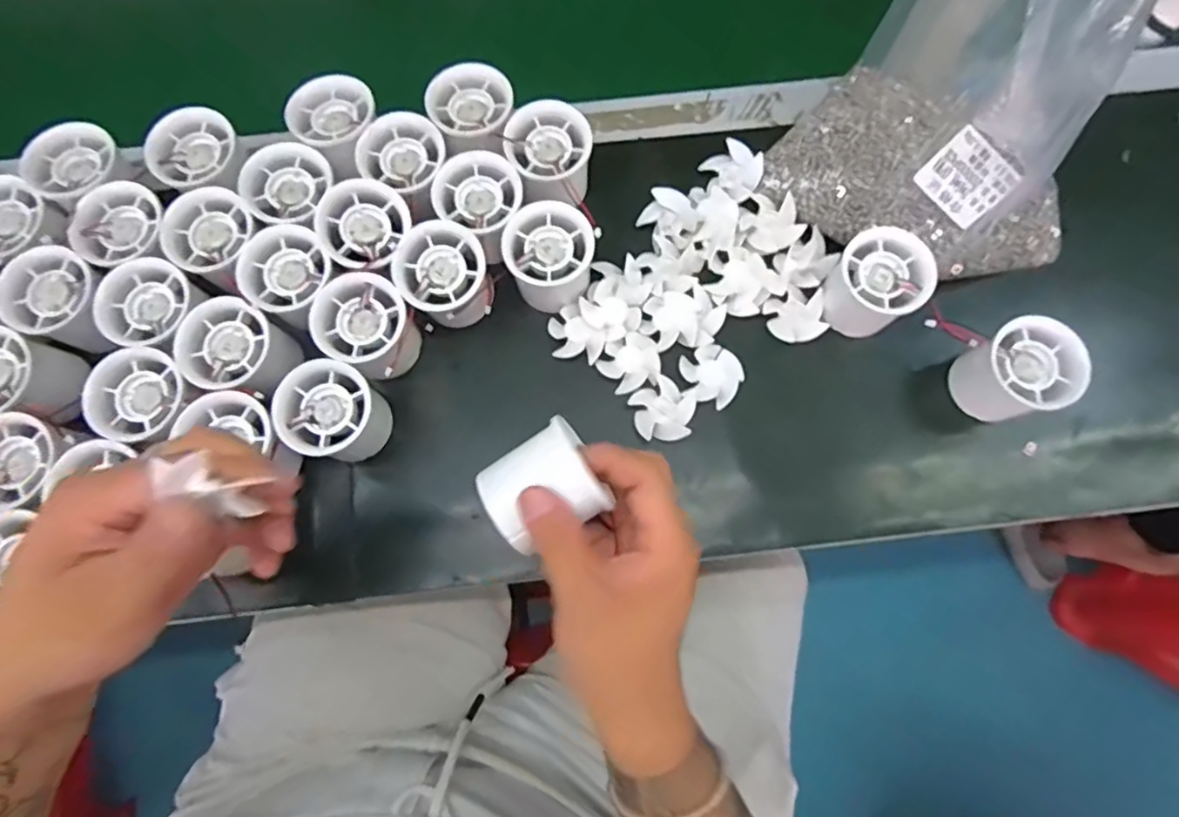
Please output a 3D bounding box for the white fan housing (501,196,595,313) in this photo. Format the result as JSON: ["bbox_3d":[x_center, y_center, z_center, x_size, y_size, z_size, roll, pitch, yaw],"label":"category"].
[{"bbox_3d":[-0.026,-0.099,0.414,0.055,0.044,0.060,0,77,0],"label":"white fan housing"}]

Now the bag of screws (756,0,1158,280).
[{"bbox_3d":[0.222,-0.173,0.358,0.138,0.159,0.172,-43,80,-9],"label":"bag of screws"}]

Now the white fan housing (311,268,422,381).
[{"bbox_3d":[-0.139,-0.048,0.405,0.063,0.052,0.055,32,79,7],"label":"white fan housing"}]

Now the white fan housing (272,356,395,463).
[{"bbox_3d":[-0.160,0.005,0.399,0.051,0.062,0.056,0,77,0],"label":"white fan housing"}]

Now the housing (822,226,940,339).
[{"bbox_3d":[0.188,-0.082,0.410,0.057,0.048,0.055,0,77,0],"label":"housing"}]

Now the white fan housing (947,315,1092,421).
[{"bbox_3d":[0.268,-0.021,0.396,0.062,0.050,0.057,-31,79,-7],"label":"white fan housing"}]

